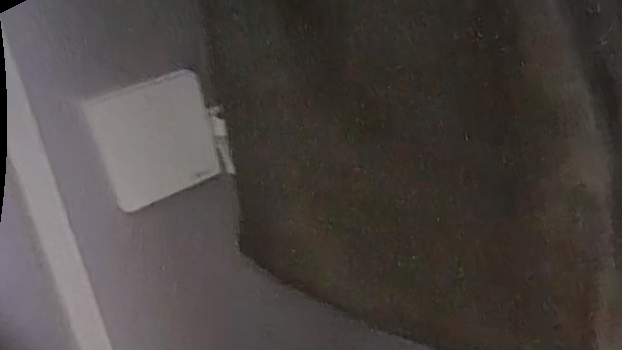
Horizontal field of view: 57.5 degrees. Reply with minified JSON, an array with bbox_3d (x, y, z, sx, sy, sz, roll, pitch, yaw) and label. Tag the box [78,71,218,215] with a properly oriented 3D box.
[{"bbox_3d":[-0.119,-0.026,0.439,0.086,0.091,0.017,-22,30,-33],"label":"box"}]

